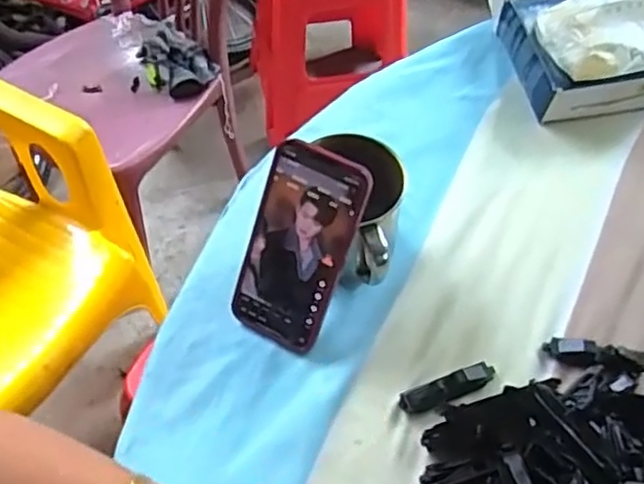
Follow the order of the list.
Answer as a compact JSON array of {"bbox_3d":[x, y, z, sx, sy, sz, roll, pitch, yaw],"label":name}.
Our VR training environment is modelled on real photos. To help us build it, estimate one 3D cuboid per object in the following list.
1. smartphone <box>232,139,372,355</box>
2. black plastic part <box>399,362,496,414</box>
[{"bbox_3d":[-0.018,0.007,0.517,0.074,0.162,0.011,25,25,13],"label":"smartphone"},{"bbox_3d":[0.099,0.112,0.518,0.079,0.017,0.019,-18,58,-13],"label":"black plastic part"}]

